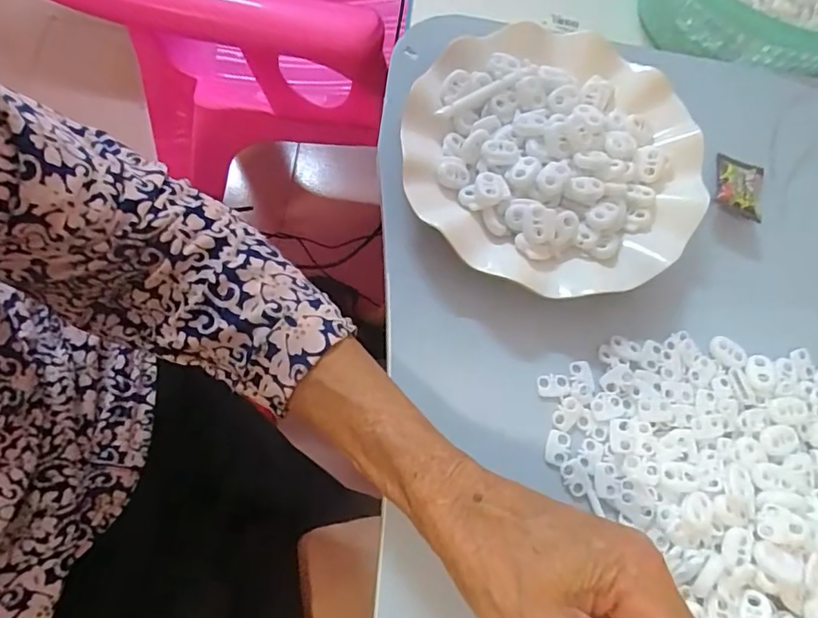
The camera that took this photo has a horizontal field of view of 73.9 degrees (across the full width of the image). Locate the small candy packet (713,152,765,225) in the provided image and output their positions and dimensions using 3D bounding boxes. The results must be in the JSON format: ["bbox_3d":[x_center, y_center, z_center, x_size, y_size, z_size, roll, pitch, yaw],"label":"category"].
[{"bbox_3d":[0.216,-0.080,0.355,0.033,0.018,0.048,21,67,2],"label":"small candy packet"}]

